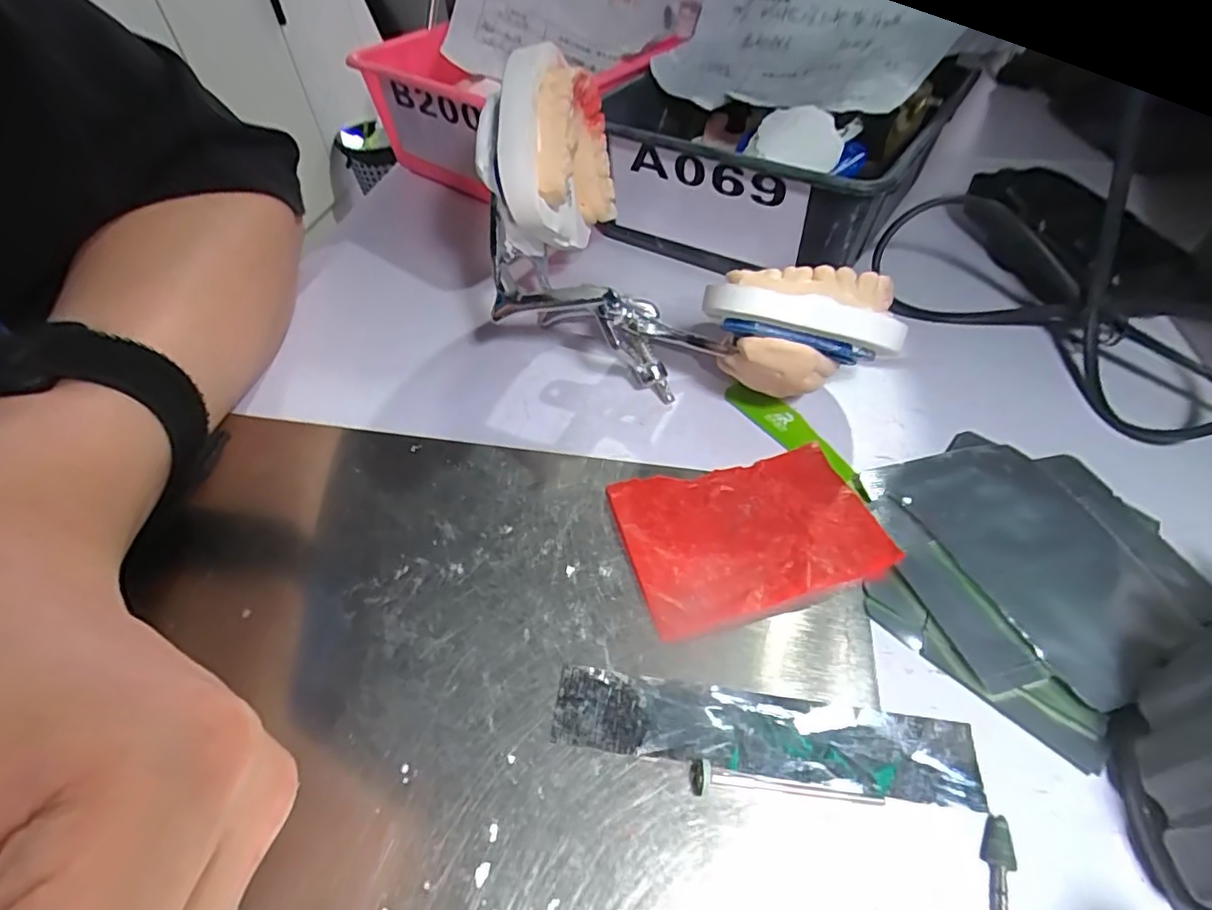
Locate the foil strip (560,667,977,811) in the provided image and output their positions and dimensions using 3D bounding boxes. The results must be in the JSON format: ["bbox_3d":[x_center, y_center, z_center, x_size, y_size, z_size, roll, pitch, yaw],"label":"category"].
[{"bbox_3d":[0.041,0.075,0.157,0.109,0.004,0.020,5,50,7],"label":"foil strip"}]

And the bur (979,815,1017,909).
[{"bbox_3d":[0.090,0.096,0.134,0.006,0.006,0.024,17,52,17],"label":"bur"}]

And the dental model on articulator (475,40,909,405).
[{"bbox_3d":[0.016,-0.070,0.218,0.166,0.101,0.075,36,59,29],"label":"dental model on articulator"}]

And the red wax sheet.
[{"bbox_3d":[0.048,0.025,0.197,0.081,0.004,0.056,-13,50,-9],"label":"red wax sheet"}]

